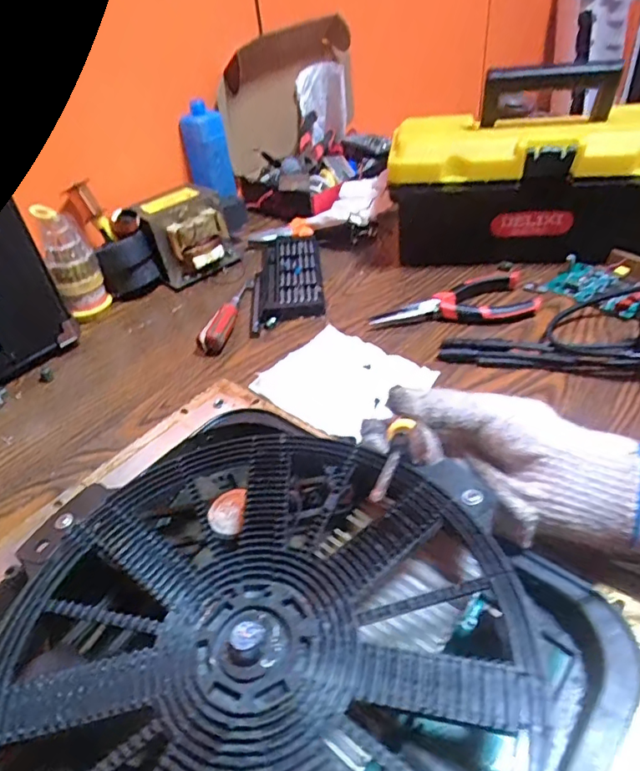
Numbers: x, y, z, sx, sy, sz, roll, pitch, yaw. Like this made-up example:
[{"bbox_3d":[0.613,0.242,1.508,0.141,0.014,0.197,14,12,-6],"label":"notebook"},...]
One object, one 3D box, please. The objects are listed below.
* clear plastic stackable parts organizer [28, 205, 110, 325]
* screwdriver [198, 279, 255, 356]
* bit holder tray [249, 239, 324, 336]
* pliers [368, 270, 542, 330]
[{"bbox_3d":[-0.251,-0.121,0.544,0.043,0.118,0.037,-16,41,-11],"label":"clear plastic stackable parts organizer"},{"bbox_3d":[-0.091,-0.076,0.541,0.023,0.026,0.132,2,41,11],"label":"screwdriver"},{"bbox_3d":[-0.037,-0.116,0.579,0.073,0.025,0.167,-6,40,1],"label":"bit holder tray"},{"bbox_3d":[0.125,-0.080,0.512,0.154,0.022,0.059,-4,40,4],"label":"pliers"}]

